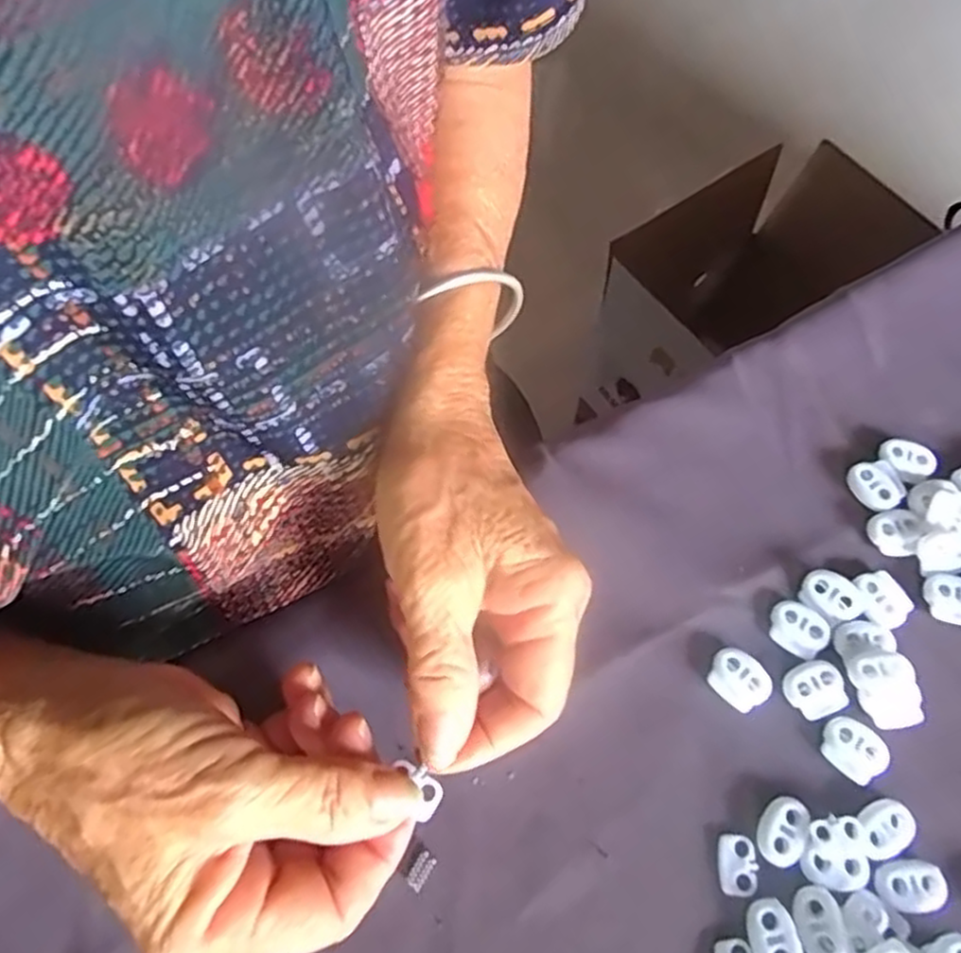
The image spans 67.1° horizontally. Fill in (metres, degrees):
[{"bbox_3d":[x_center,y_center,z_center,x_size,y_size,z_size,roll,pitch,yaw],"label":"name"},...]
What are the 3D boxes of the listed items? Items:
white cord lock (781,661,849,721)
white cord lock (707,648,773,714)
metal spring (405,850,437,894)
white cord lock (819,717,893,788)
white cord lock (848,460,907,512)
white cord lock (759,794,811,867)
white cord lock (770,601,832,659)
[{"bbox_3d":[0.125,0.080,0.271,0.021,0.004,0.019,-24,65,-11],"label":"white cord lock"},{"bbox_3d":[0.097,0.077,0.273,0.023,0.006,0.017,39,70,19],"label":"white cord lock"},{"bbox_3d":[-0.020,0.133,0.245,0.007,0.004,0.012,33,68,16],"label":"metal spring"},{"bbox_3d":[0.135,0.099,0.261,0.018,0.004,0.023,-42,70,-18],"label":"white cord lock"},{"bbox_3d":[0.168,0.003,0.307,0.019,0.006,0.022,-21,65,-9],"label":"white cord lock"},{"bbox_3d":[0.104,0.122,0.249,0.015,0.004,0.022,20,65,11],"label":"white cord lock"},{"bbox_3d":[0.123,0.059,0.279,0.022,0.004,0.018,38,69,18],"label":"white cord lock"}]

